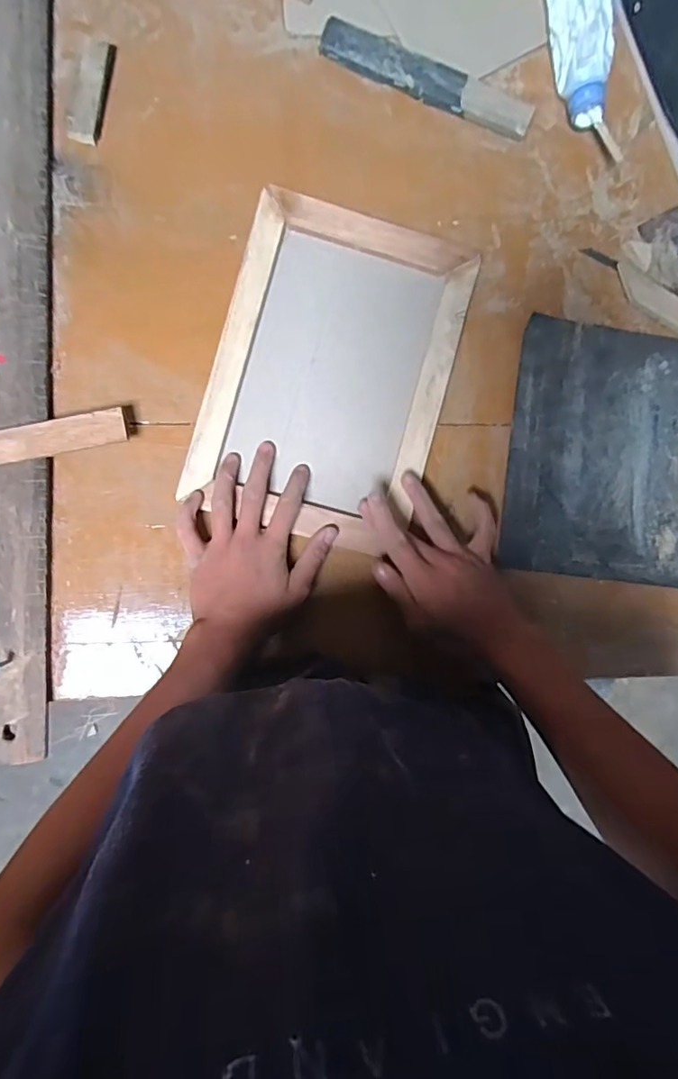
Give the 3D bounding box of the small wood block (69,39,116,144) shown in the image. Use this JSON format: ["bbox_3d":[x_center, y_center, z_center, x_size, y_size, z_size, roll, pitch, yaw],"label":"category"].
[{"bbox_3d":[-0.217,-0.397,0.480,0.025,0.008,0.091,11,91,-5],"label":"small wood block"}]

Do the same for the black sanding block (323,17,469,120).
[{"bbox_3d":[0.051,-0.436,0.502,0.138,0.017,0.032,22,90,-5],"label":"black sanding block"}]

